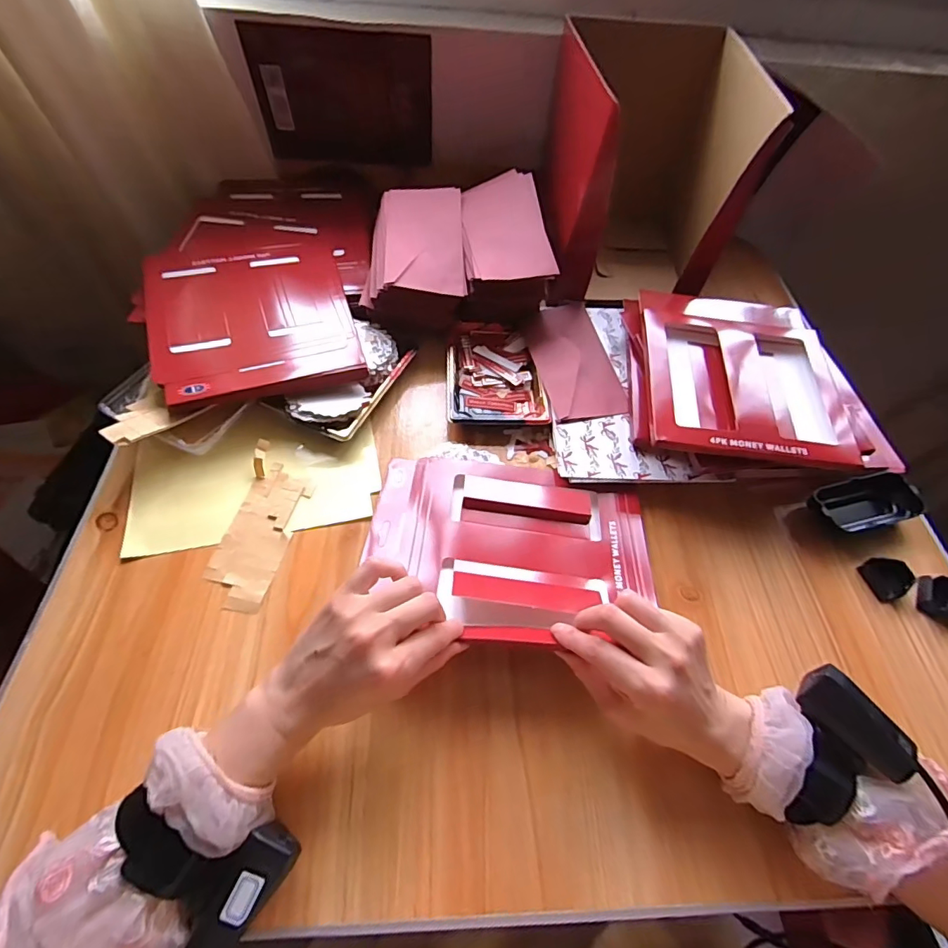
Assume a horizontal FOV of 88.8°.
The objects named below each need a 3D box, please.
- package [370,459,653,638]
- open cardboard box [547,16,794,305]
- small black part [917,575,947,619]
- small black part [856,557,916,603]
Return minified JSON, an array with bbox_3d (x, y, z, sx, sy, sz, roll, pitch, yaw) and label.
[{"bbox_3d":[0.035,0.064,0.438,0.256,0.028,0.177,8,48,0],"label":"package"},{"bbox_3d":[0.208,-0.391,0.613,0.209,0.208,0.261,4,58,-2],"label":"open cardboard box"},{"bbox_3d":[0.445,0.118,0.458,0.043,0.015,0.037,18,58,7],"label":"small black part"},{"bbox_3d":[0.400,0.099,0.467,0.040,0.018,0.039,-16,60,-14],"label":"small black part"}]

